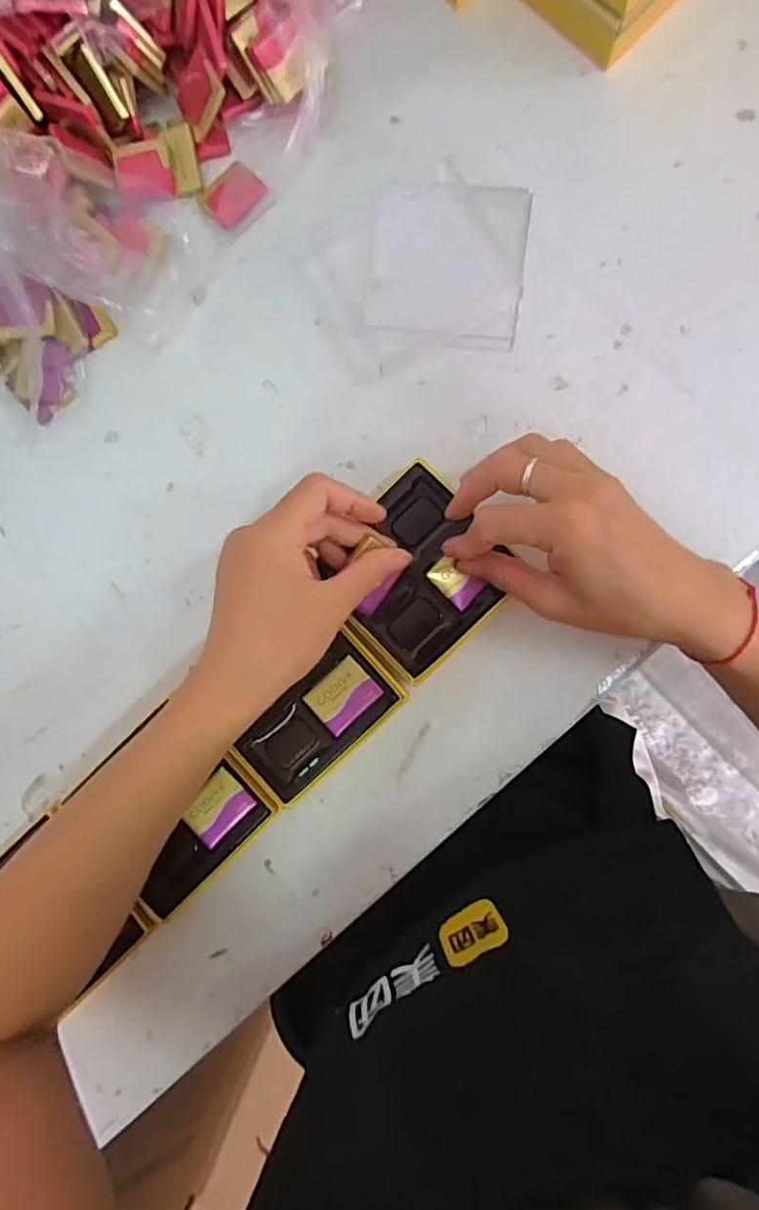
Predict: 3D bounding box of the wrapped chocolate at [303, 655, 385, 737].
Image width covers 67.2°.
[{"bbox_3d":[-0.021,0.053,0.335,0.038,0.004,0.030,-42,85,1],"label":"wrapped chocolate"}]

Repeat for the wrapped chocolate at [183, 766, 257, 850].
[{"bbox_3d":[-0.095,0.121,0.335,0.039,0.004,0.027,-45,85,1],"label":"wrapped chocolate"}]

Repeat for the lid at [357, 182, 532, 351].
[{"bbox_3d":[0.043,-0.215,0.362,0.096,0.015,0.096,8,88,5],"label":"lid"}]

